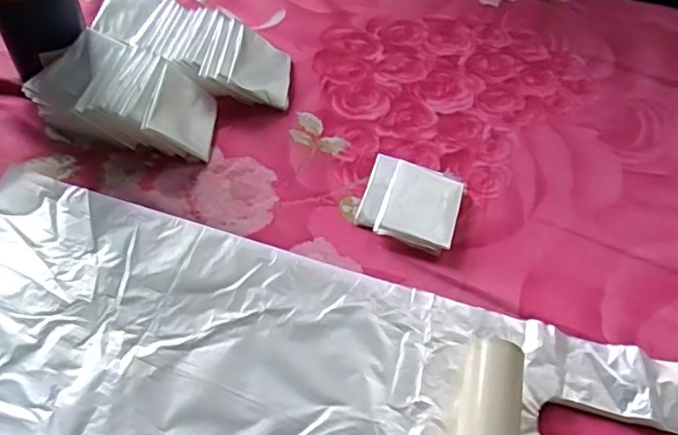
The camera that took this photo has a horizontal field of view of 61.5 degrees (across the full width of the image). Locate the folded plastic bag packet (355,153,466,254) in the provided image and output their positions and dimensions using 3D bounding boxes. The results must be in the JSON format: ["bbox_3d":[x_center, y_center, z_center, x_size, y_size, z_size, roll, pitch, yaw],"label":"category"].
[{"bbox_3d":[0.066,-0.014,0.520,0.086,0.014,0.089,15,52,10],"label":"folded plastic bag packet"}]

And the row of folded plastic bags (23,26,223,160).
[{"bbox_3d":[-0.204,-0.116,0.549,0.182,0.048,0.101,17,52,7],"label":"row of folded plastic bags"}]

